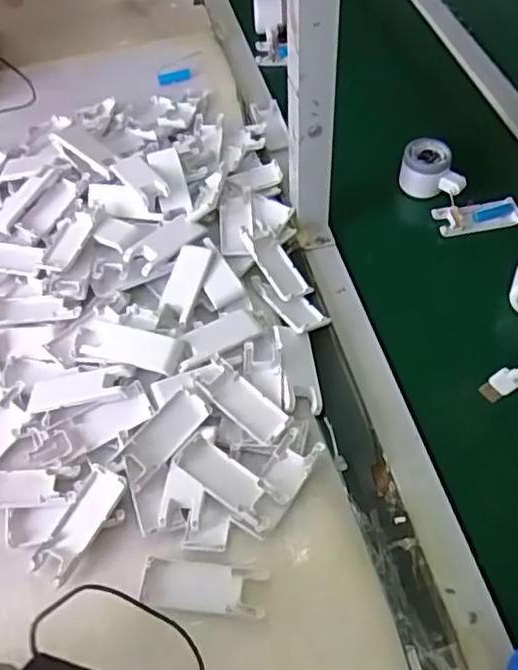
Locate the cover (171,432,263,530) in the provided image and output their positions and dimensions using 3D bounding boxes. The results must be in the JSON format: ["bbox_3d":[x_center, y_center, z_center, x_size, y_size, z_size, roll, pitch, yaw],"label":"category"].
[{"bbox_3d":[-0.032,0.130,0.567,0.096,0.020,0.039,33,63,24],"label":"cover"}]

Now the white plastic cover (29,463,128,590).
[{"bbox_3d":[-0.158,0.164,0.555,0.038,0.014,0.098,22,59,18],"label":"white plastic cover"}]

